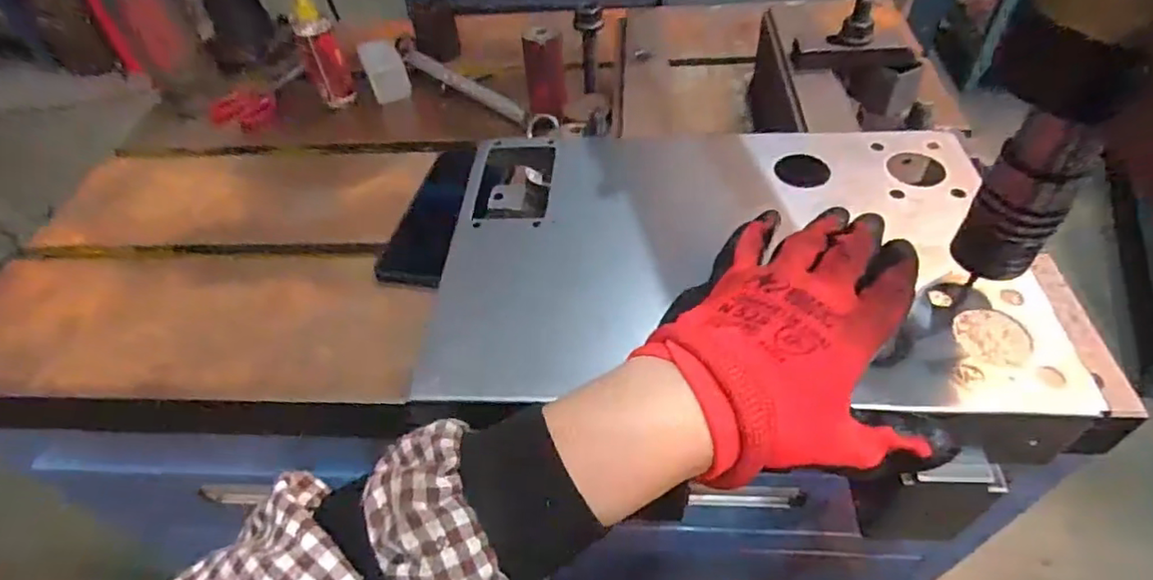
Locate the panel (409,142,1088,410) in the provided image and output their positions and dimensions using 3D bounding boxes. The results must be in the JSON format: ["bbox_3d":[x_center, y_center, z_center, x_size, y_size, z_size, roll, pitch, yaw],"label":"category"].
[{"bbox_3d":[0.080,-0.025,0.336,0.303,0.011,0.198,0,51,7],"label":"panel"}]

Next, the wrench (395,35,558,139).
[{"bbox_3d":[-0.123,-0.224,0.670,0.035,0.034,0.289,-37,54,-25],"label":"wrench"}]

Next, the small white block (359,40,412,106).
[{"bbox_3d":[-0.225,-0.258,0.710,0.046,0.041,0.078,-20,48,-12],"label":"small white block"}]

